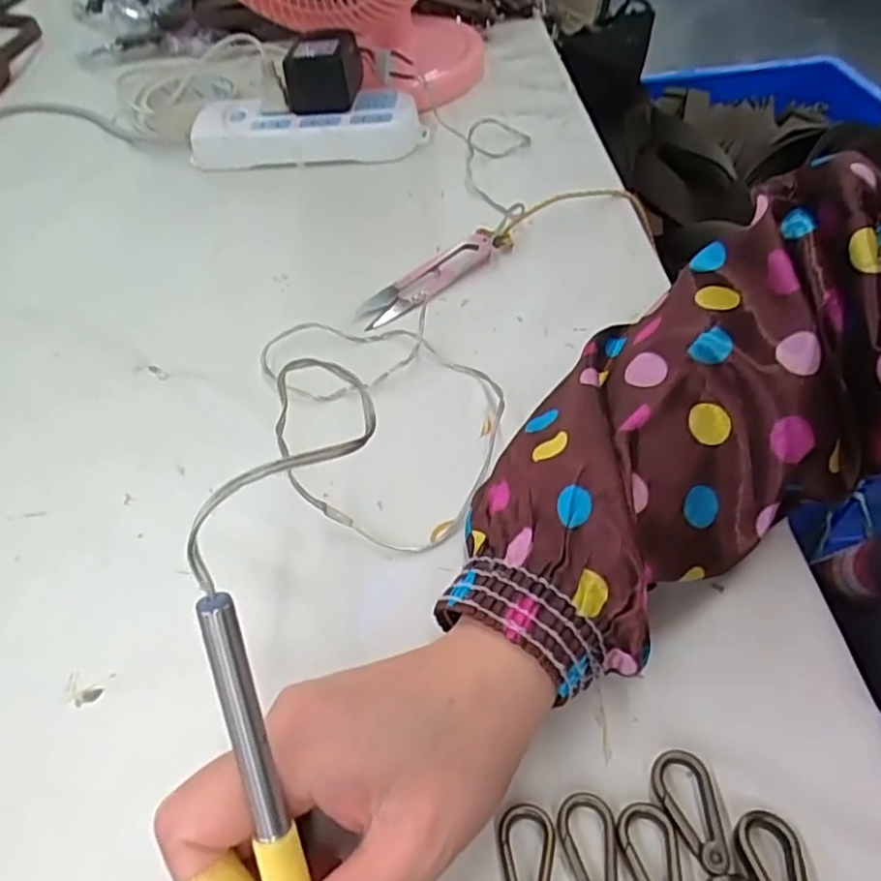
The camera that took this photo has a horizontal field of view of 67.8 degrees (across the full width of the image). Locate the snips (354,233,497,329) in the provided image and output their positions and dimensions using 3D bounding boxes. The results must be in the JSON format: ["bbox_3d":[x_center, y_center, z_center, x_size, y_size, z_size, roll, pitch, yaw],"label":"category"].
[{"bbox_3d":[-0.008,-0.103,0.420,0.100,0.016,0.026,-31,54,-21],"label":"snips"}]

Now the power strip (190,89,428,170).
[{"bbox_3d":[-0.112,-0.268,0.561,0.186,0.041,0.072,2,49,6],"label":"power strip"}]

